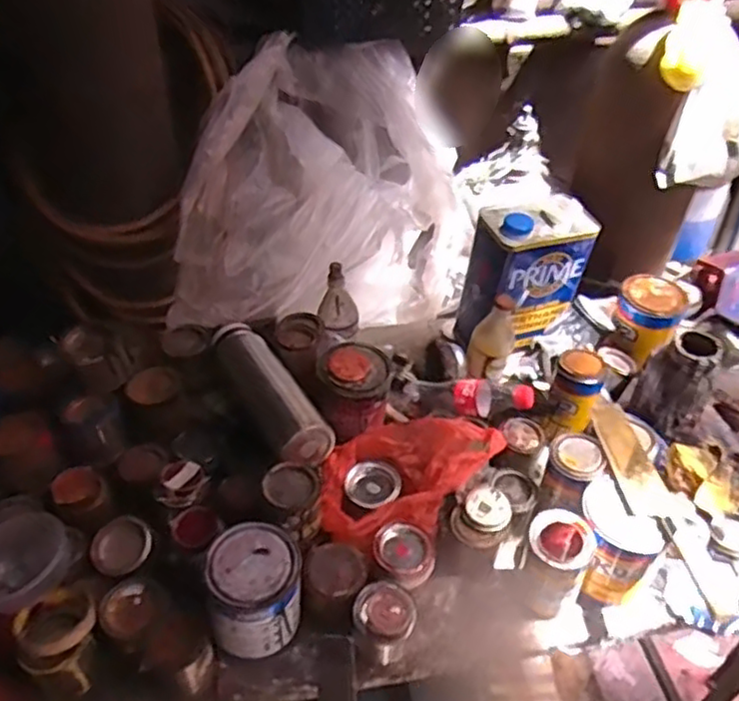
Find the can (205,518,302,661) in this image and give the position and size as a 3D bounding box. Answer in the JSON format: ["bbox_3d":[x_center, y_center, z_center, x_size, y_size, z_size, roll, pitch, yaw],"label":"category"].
[{"bbox_3d":[-0.126,0.267,0.760,0.097,0.111,0.102,-2,42,2],"label":"can"}]

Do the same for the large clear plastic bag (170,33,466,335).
[{"bbox_3d":[-0.075,-0.251,1.209,0.468,0.395,0.576,1,42,5],"label":"large clear plastic bag"}]

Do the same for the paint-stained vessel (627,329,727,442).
[{"bbox_3d":[0.438,0.051,0.968,0.095,0.147,0.076,27,50,30],"label":"paint-stained vessel"}]

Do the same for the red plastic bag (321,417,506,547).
[{"bbox_3d":[0.040,0.156,0.881,0.233,0.093,0.157,-29,48,-25],"label":"red plastic bag"}]

